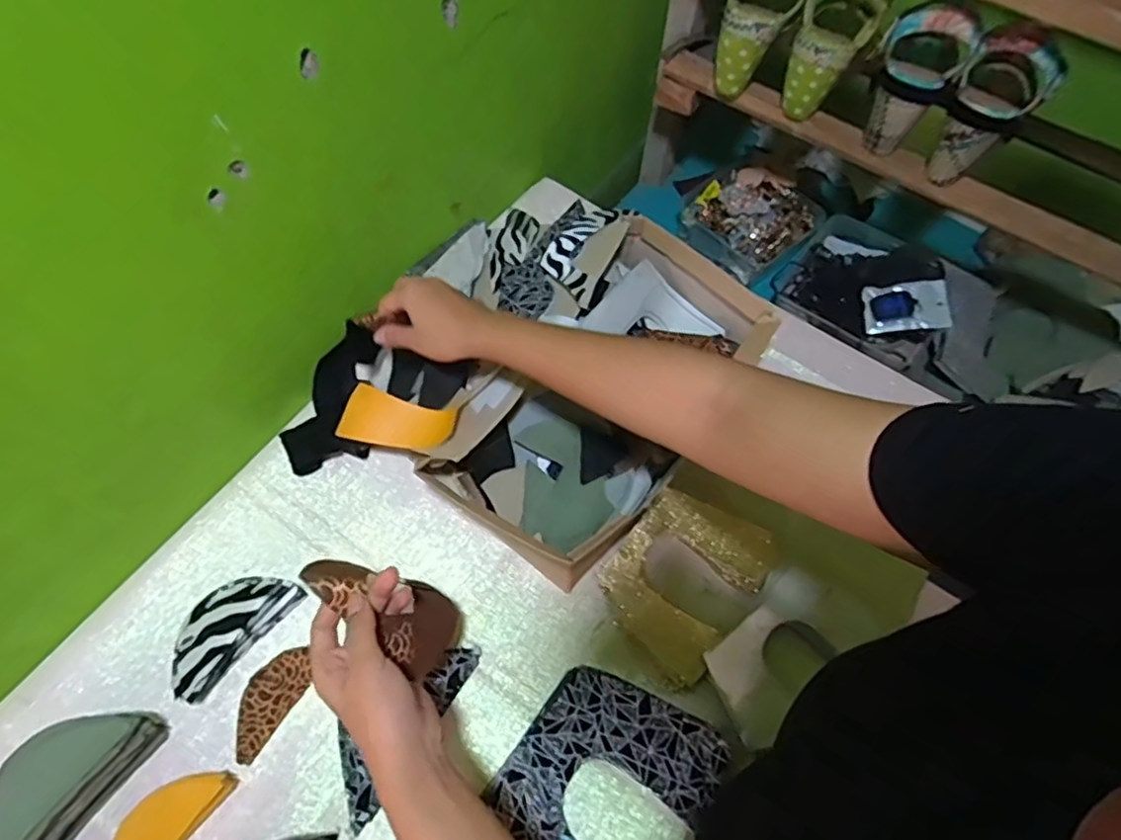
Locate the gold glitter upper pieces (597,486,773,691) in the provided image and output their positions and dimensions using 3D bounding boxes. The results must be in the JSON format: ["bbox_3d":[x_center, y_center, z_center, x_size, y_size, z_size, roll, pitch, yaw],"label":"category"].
[{"bbox_3d":[0.114,0.140,0.591,0.121,0.024,0.159,37,66,16],"label":"gold glitter upper pieces"}]

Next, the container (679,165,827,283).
[{"bbox_3d":[0.273,-0.288,0.918,0.165,0.052,0.150,-38,70,-20],"label":"container"}]

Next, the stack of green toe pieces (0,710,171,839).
[{"bbox_3d":[-0.370,0.270,0.481,0.054,0.069,0.120,34,66,14],"label":"stack of green toe pieces"}]

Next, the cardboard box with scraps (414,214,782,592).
[{"bbox_3d":[0.042,-0.017,0.624,0.183,0.108,0.340,35,66,15],"label":"cardboard box with scraps"}]

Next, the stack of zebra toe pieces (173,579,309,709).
[{"bbox_3d":[-0.287,0.179,0.552,0.056,0.035,0.119,33,65,14],"label":"stack of zebra toe pieces"}]

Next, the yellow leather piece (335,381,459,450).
[{"bbox_3d":[-0.148,0.002,0.586,0.097,0.006,0.048,16,88,-7],"label":"yellow leather piece"}]

